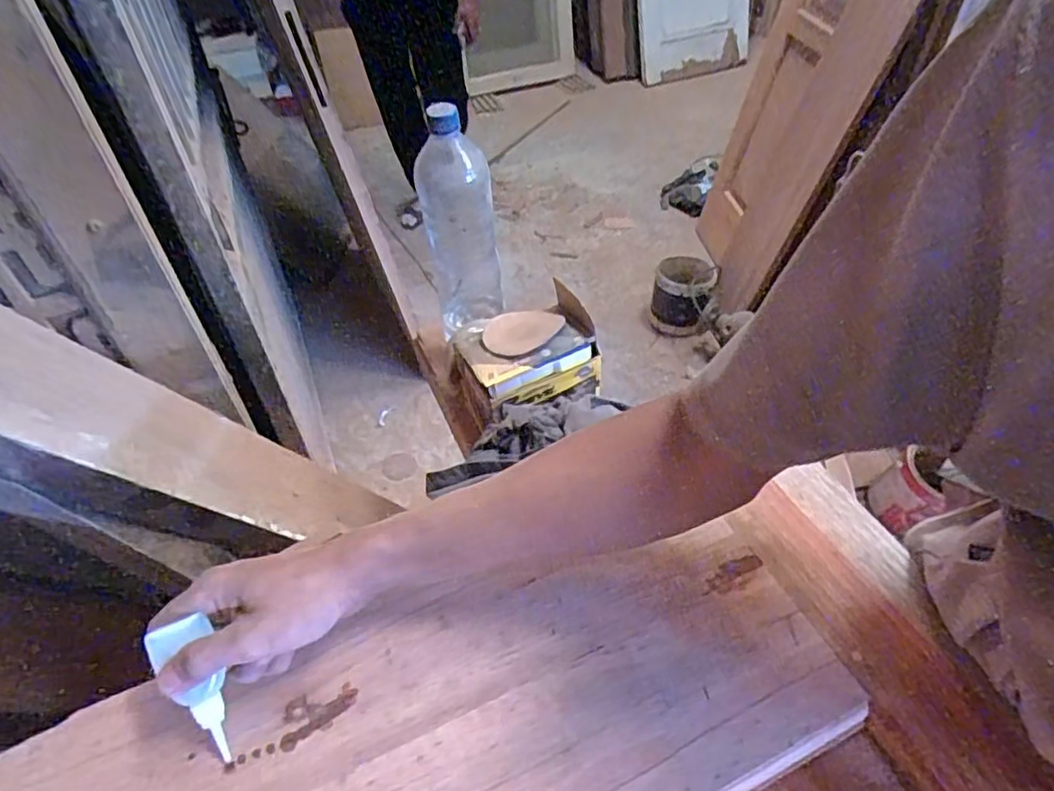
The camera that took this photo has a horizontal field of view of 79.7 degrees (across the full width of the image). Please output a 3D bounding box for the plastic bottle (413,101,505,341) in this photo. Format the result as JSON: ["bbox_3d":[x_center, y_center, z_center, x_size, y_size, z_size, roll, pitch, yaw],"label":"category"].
[{"bbox_3d":[-0.076,-0.193,0.723,0.078,0.280,0.080,-8,46,-6],"label":"plastic bottle"}]

